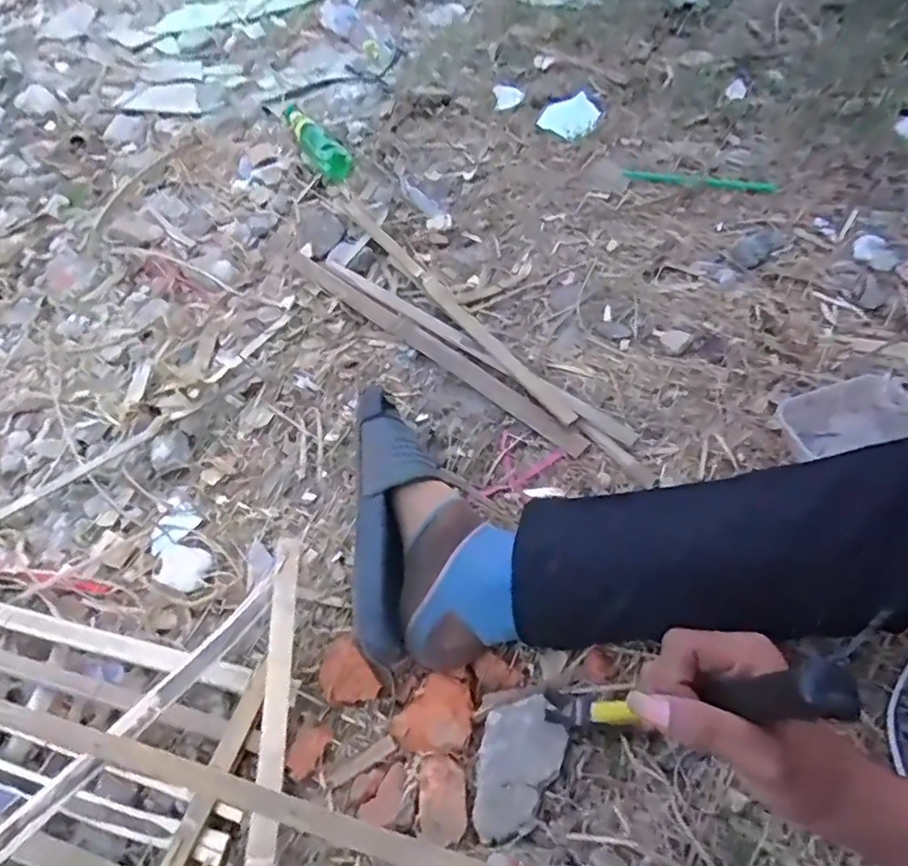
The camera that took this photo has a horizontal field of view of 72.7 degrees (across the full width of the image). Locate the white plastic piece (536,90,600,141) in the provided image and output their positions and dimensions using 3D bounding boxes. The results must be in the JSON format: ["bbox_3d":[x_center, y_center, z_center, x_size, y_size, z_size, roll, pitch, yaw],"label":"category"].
[{"bbox_3d":[0.199,-0.545,1.064,0.097,0.030,0.121,11,56,12],"label":"white plastic piece"}]

